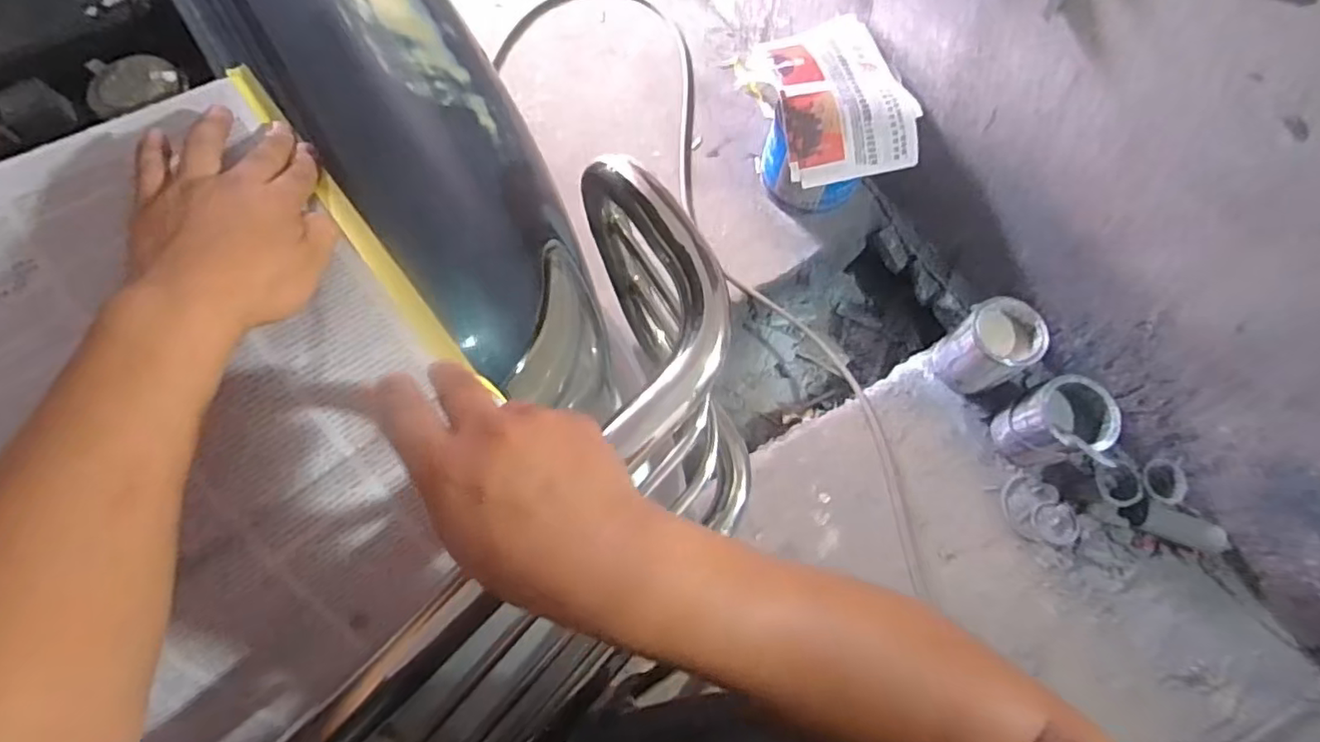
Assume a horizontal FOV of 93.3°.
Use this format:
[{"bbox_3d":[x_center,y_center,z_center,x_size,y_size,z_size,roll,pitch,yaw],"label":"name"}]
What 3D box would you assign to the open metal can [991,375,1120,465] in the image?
[{"bbox_3d":[0.888,0.117,1.394,0.176,0.189,0.160,-26,73,-11],"label":"open metal can"}]

